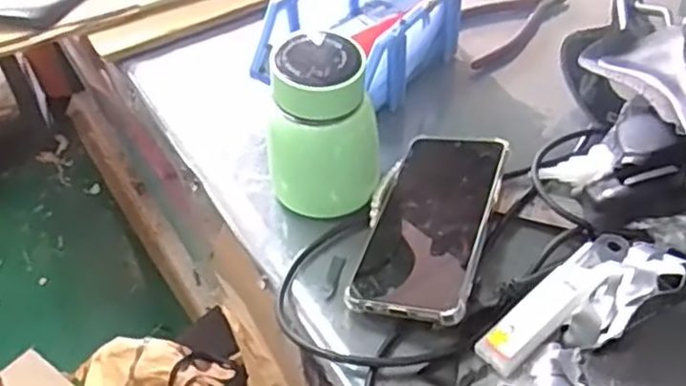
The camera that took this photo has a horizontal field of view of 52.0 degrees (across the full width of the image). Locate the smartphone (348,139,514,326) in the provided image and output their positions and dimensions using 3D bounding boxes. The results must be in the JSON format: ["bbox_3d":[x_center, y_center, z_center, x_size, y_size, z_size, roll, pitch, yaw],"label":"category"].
[{"bbox_3d":[0.062,0.018,0.481,0.076,0.006,0.162,7,48,23],"label":"smartphone"}]

